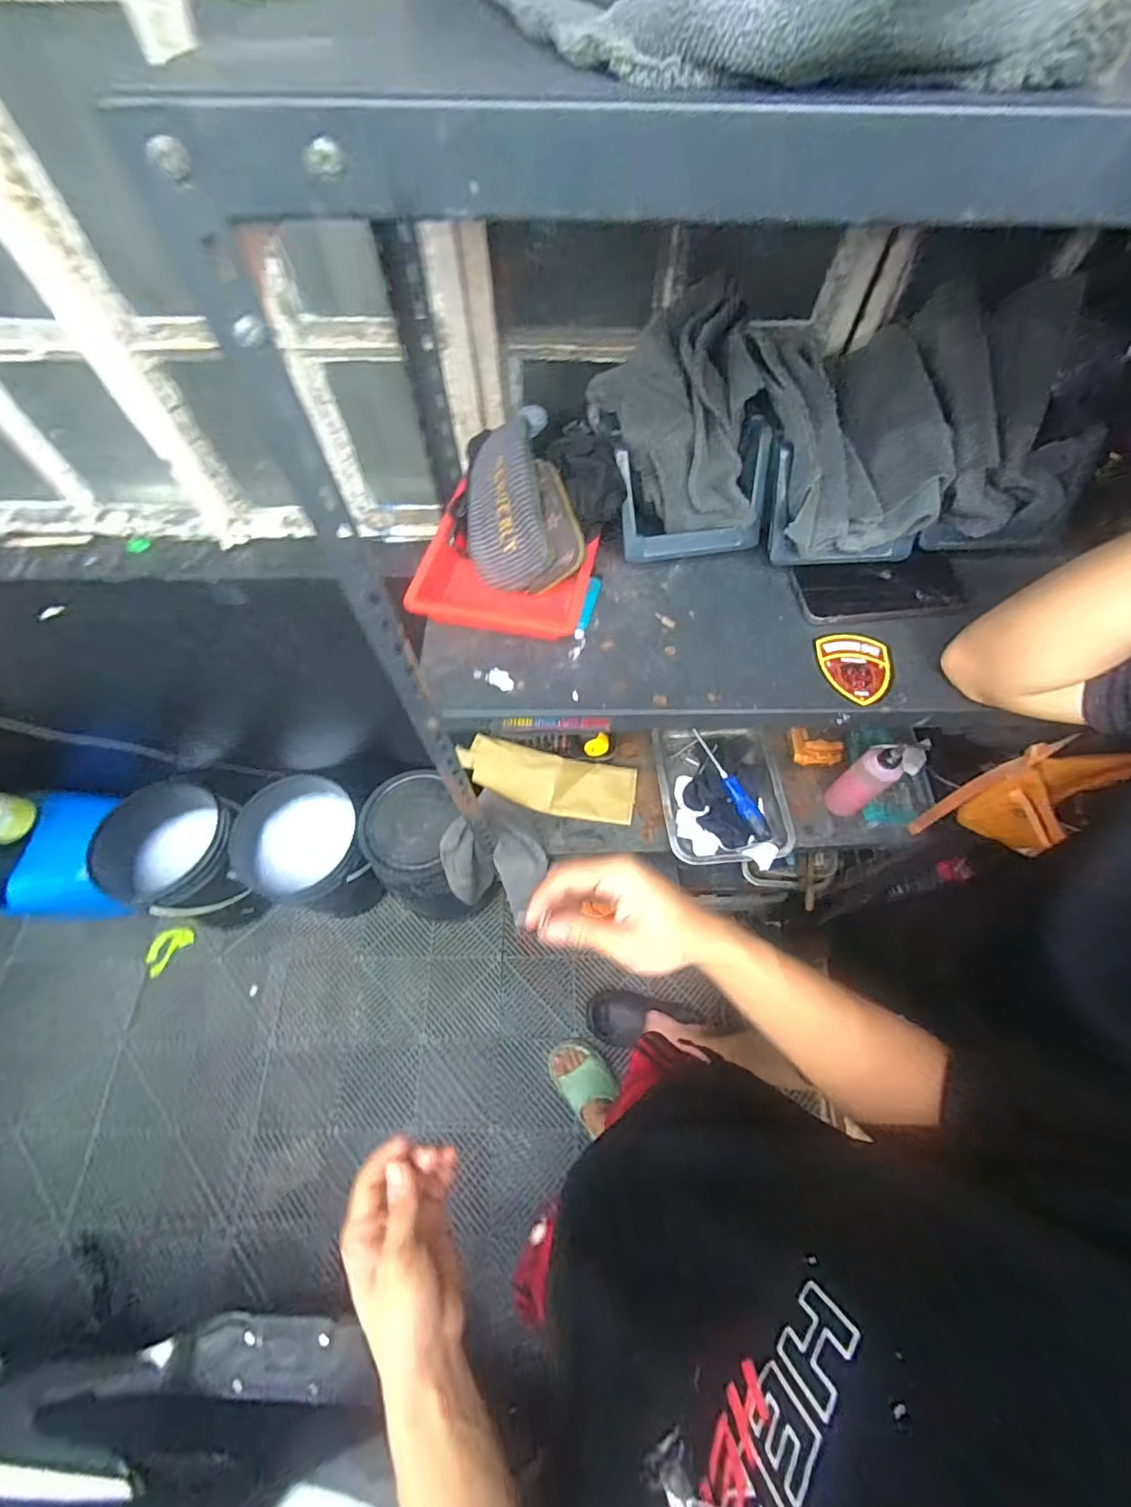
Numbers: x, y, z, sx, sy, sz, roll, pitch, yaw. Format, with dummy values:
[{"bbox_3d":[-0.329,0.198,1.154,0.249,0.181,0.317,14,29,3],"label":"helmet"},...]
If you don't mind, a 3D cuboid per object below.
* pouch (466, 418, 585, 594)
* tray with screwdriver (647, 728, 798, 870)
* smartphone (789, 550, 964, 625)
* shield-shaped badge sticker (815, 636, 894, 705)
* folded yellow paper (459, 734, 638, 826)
[{"bbox_3d":[-0.044,-0.236,0.529,0.045,0.112,0.155,-21,94,-50],"label":"pouch"},{"bbox_3d":[0.244,0.058,0.848,0.186,0.028,0.250,-5,64,-2],"label":"tray with screwdriver"},{"bbox_3d":[0.311,-0.170,0.537,0.155,0.015,0.069,-10,70,0],"label":"smartphone"},{"bbox_3d":[0.274,-0.080,0.507,0.067,0.004,0.077,-1,64,-1],"label":"shield-shaped badge sticker"},{"bbox_3d":[-0.028,0.043,0.856,0.279,0.025,0.092,12,86,-1],"label":"folded yellow paper"}]

